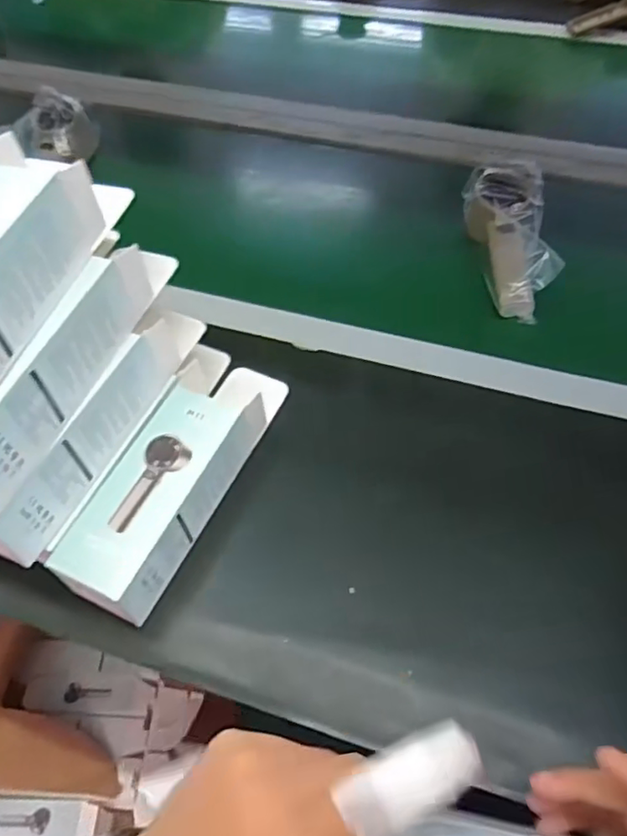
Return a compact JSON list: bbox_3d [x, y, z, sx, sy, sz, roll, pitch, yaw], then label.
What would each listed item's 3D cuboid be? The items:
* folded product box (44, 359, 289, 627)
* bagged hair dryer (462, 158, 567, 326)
[{"bbox_3d":[-0.104,0.030,0.472,0.078,0.058,0.245,19,56,15],"label":"folded product box"},{"bbox_3d":[0.202,-0.182,0.608,0.066,0.058,0.173,-4,68,-1],"label":"bagged hair dryer"}]

